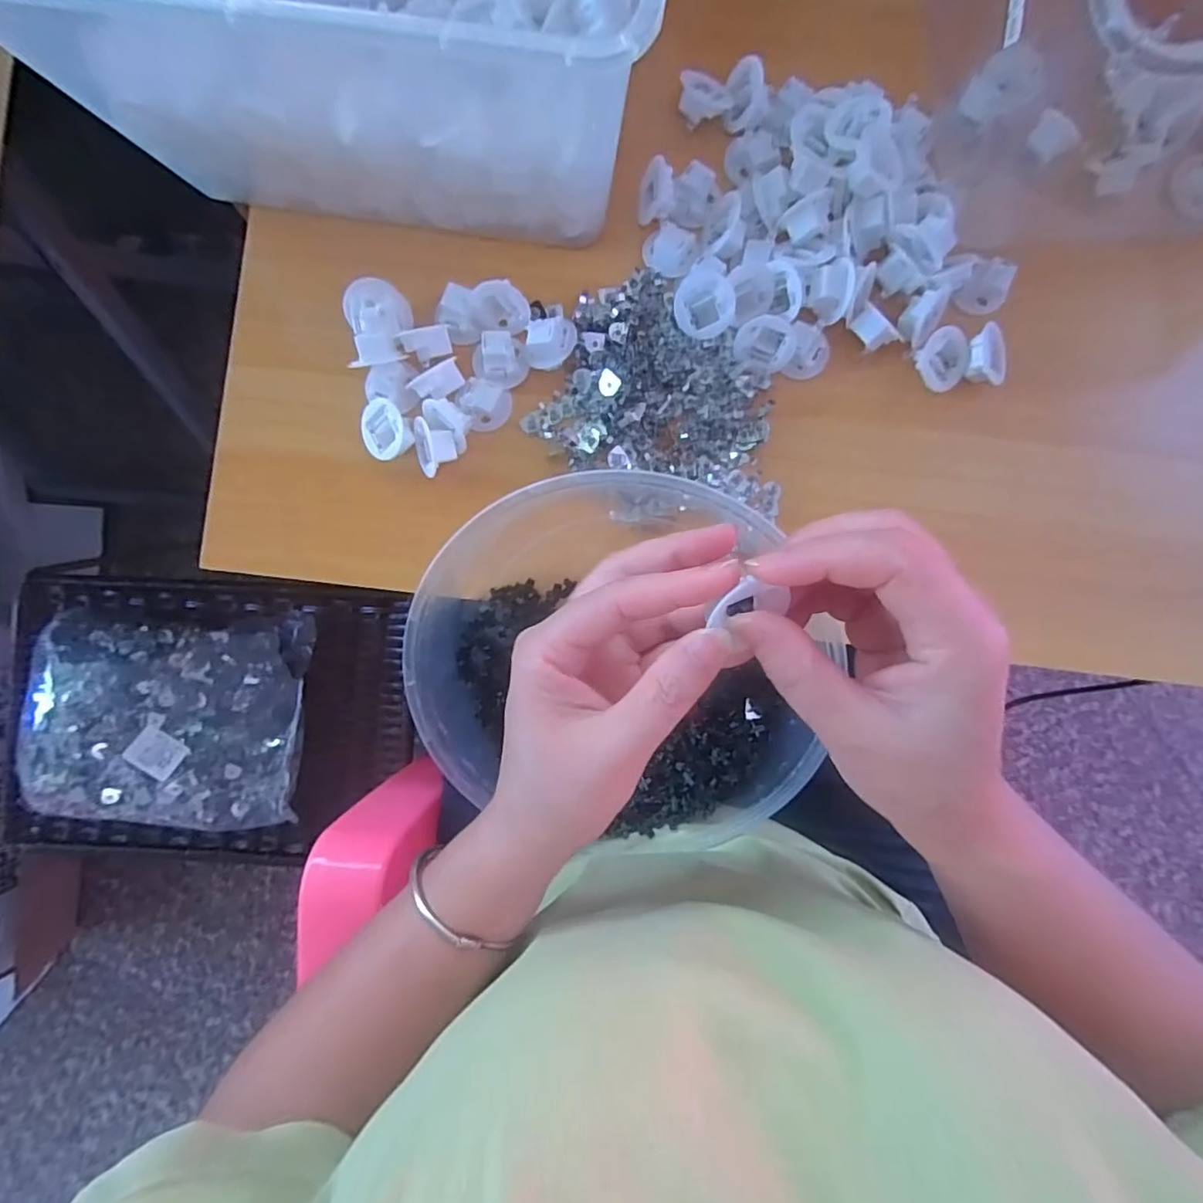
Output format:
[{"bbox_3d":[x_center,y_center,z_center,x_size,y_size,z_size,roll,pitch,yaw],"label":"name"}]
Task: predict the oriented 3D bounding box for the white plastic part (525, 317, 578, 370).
[{"bbox_3d":[-0.028,-0.149,0.330,0.028,0.013,0.026,-2,89,1],"label":"white plastic part"}]

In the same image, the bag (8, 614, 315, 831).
[{"bbox_3d":[-0.357,0.099,0.479,0.210,0.054,0.172,-1,89,1],"label":"bag"}]

